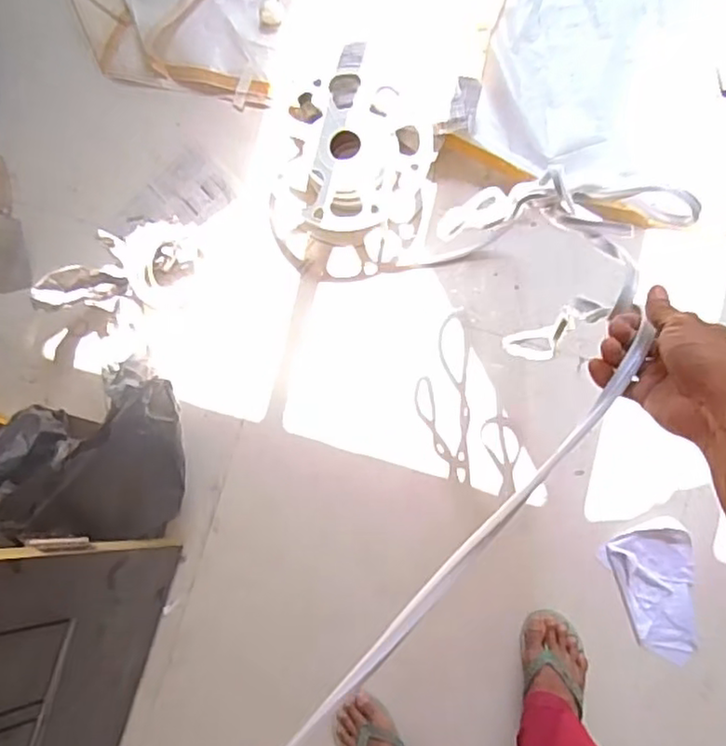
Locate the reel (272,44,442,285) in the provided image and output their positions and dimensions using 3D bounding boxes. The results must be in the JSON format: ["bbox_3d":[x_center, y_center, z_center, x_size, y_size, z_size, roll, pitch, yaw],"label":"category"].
[{"bbox_3d":[-0.021,-0.395,1.179,0.304,0.104,0.415,4,83,6],"label":"reel"}]

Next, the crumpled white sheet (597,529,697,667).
[{"bbox_3d":[0.474,0.369,1.067,0.144,0.038,0.217,-7,83,7],"label":"crumpled white sheet"}]

